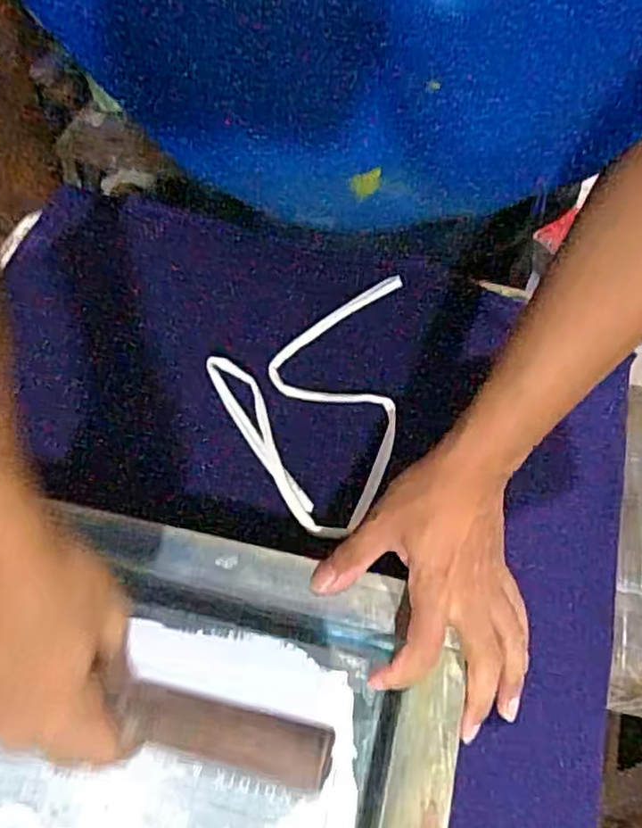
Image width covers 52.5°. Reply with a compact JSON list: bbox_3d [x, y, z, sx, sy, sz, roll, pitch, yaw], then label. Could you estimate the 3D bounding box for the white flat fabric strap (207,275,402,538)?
[{"bbox_3d":[0.028,-0.009,0.562,0.192,0.016,0.197,-24,64,-13],"label":"white flat fabric strap"}]

